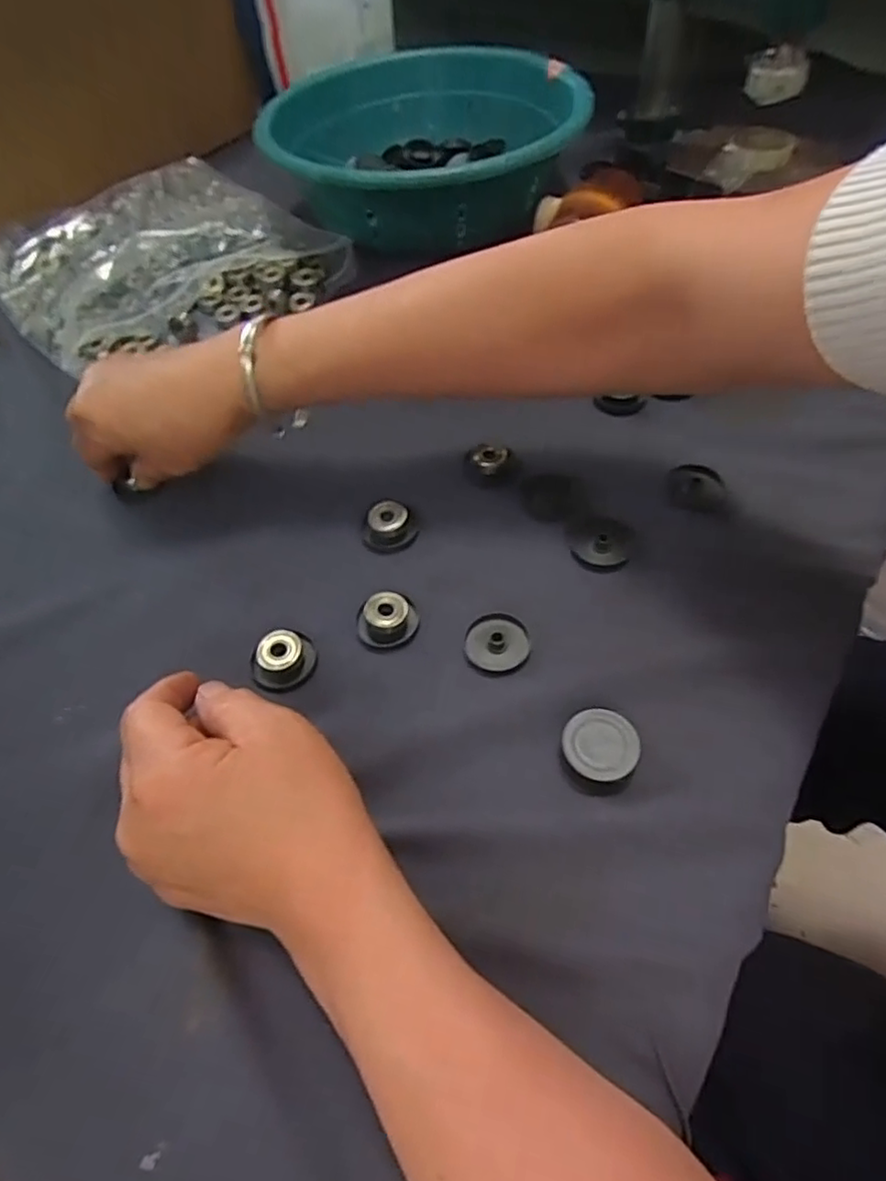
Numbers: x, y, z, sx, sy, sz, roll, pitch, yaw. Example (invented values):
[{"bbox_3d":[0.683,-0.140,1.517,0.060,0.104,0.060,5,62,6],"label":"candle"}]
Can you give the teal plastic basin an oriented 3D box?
[{"bbox_3d":[-0.015,-0.377,0.542,0.252,0.073,0.264,-3,53,4],"label":"teal plastic basin"}]

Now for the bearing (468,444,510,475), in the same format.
[{"bbox_3d":[0.028,-0.078,0.386,0.024,0.010,0.020,5,54,10],"label":"bearing"}]

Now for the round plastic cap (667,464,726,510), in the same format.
[{"bbox_3d":[0.145,-0.059,0.365,0.031,0.004,0.032,-3,53,4],"label":"round plastic cap"}]

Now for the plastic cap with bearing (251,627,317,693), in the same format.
[{"bbox_3d":[-0.079,0.034,0.317,0.032,0.012,0.028,-32,56,-16],"label":"plastic cap with bearing"}]

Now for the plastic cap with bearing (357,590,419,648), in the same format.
[{"bbox_3d":[-0.028,0.014,0.327,0.027,0.012,0.027,-3,53,4],"label":"plastic cap with bearing"}]

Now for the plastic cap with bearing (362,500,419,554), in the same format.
[{"bbox_3d":[-0.032,-0.036,0.362,0.030,0.012,0.030,-3,53,4],"label":"plastic cap with bearing"}]

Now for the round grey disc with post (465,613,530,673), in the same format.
[{"bbox_3d":[0.027,0.024,0.317,0.031,0.004,0.033,-3,53,4],"label":"round grey disc with post"}]

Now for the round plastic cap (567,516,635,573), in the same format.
[{"bbox_3d":[0.085,-0.026,0.349,0.035,0.004,0.038,-3,53,4],"label":"round plastic cap"}]

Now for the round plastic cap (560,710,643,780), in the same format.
[{"bbox_3d":[0.068,0.066,0.276,0.031,0.005,0.031,-3,53,4],"label":"round plastic cap"}]

